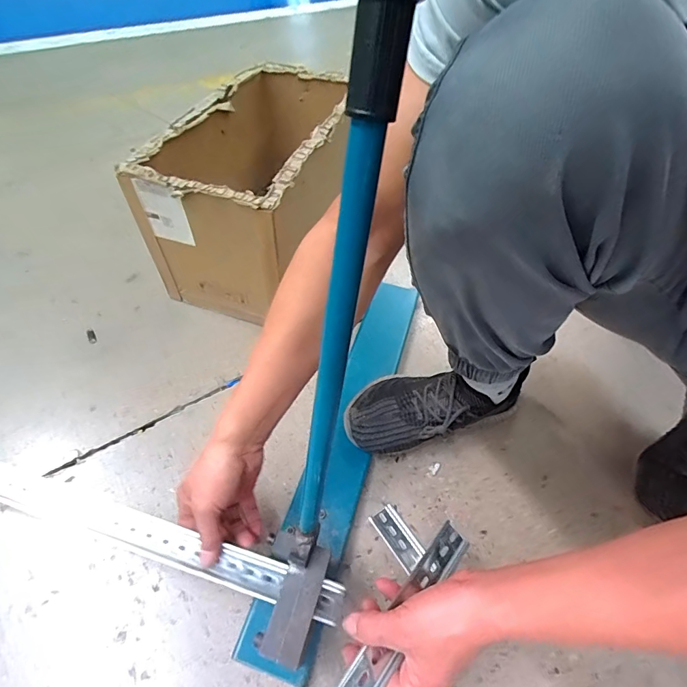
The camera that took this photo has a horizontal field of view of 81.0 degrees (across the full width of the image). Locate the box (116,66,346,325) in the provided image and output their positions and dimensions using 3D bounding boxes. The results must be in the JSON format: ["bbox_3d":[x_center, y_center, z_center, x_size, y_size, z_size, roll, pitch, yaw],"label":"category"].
[{"bbox_3d":[-0.133,-0.303,0.769,0.244,0.262,0.474,17,54,9],"label":"box"}]

